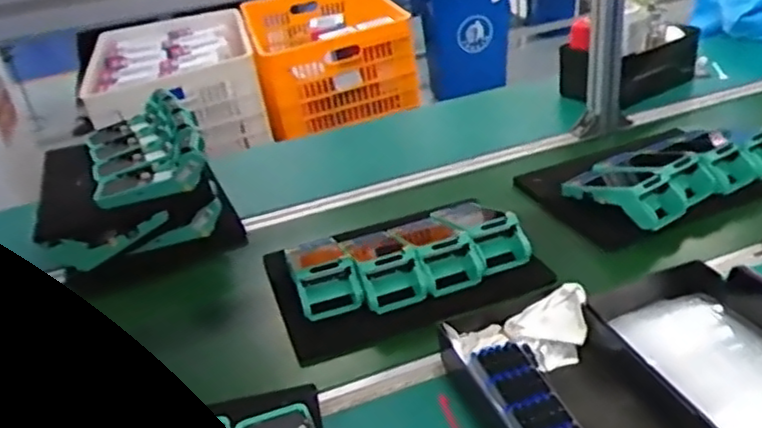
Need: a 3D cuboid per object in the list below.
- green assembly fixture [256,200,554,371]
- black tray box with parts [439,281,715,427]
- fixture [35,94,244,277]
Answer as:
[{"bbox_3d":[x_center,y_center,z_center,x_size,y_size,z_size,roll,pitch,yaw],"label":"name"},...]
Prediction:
[{"bbox_3d":[0.024,0.052,0.902,0.334,0.052,0.242,-16,31,-13],"label":"green assembly fixture"},{"bbox_3d":[0.192,0.180,0.661,0.186,0.059,0.261,-15,30,-12],"label":"black tray box with parts"},{"bbox_3d":[-0.407,-0.051,1.079,0.250,0.150,0.325,-18,31,-17],"label":"fixture"}]

